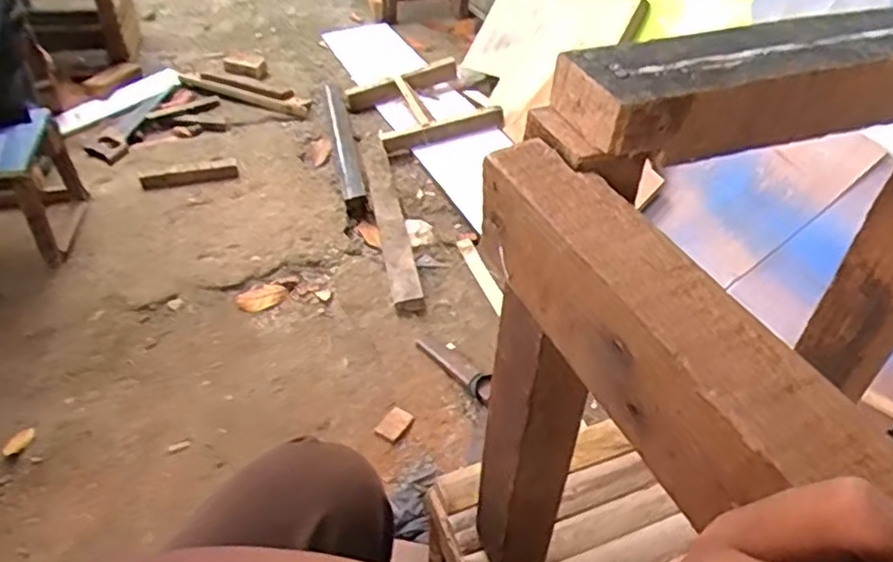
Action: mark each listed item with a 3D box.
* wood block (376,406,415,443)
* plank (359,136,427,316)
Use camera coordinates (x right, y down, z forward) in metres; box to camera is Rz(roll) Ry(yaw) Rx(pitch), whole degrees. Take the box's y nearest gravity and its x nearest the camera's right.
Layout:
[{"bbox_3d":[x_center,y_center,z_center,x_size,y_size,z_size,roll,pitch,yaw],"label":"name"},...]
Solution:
[{"bbox_3d":[-0.085,0.237,1.083,0.043,0.012,0.057,28,49,25],"label":"wood block"},{"bbox_3d":[-0.135,-0.168,1.476,0.064,0.042,0.662,-7,44,-10],"label":"plank"}]

